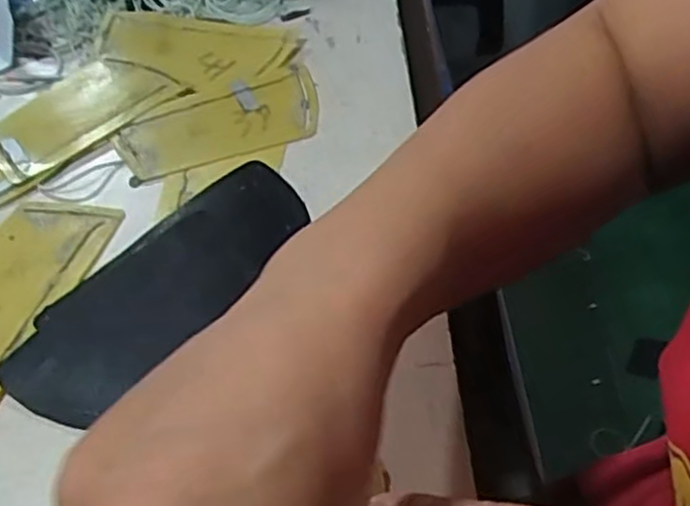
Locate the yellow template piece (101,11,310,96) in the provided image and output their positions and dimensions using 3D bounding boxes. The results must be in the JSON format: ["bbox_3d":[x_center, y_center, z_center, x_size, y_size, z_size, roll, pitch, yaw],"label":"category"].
[{"bbox_3d":[-0.094,-0.129,0.454,0.123,0.008,0.076,9,52,1],"label":"yellow template piece"}]

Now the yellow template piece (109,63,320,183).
[{"bbox_3d":[-0.067,-0.073,0.408,0.117,0.004,0.060,-21,52,-16],"label":"yellow template piece"}]

